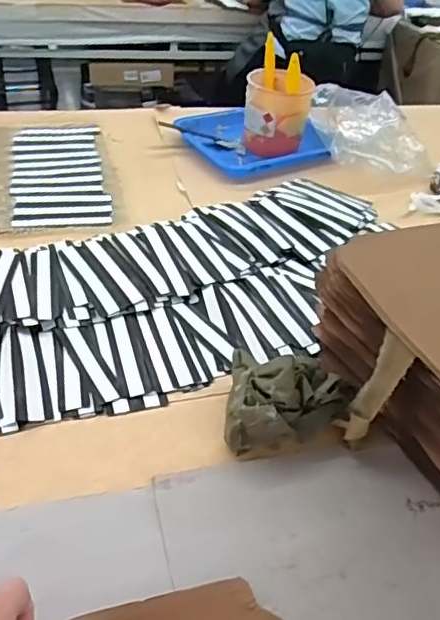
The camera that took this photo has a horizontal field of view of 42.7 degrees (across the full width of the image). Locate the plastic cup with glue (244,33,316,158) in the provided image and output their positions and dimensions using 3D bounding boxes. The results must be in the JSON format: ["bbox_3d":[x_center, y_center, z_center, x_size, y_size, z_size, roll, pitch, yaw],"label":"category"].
[{"bbox_3d":[0.108,-0.383,1.046,0.119,0.178,0.136,10,39,6],"label":"plastic cup with glue"}]

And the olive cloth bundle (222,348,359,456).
[{"bbox_3d":[0.068,0.085,0.542,0.117,0.077,0.090,6,39,1],"label":"olive cloth bundle"}]

